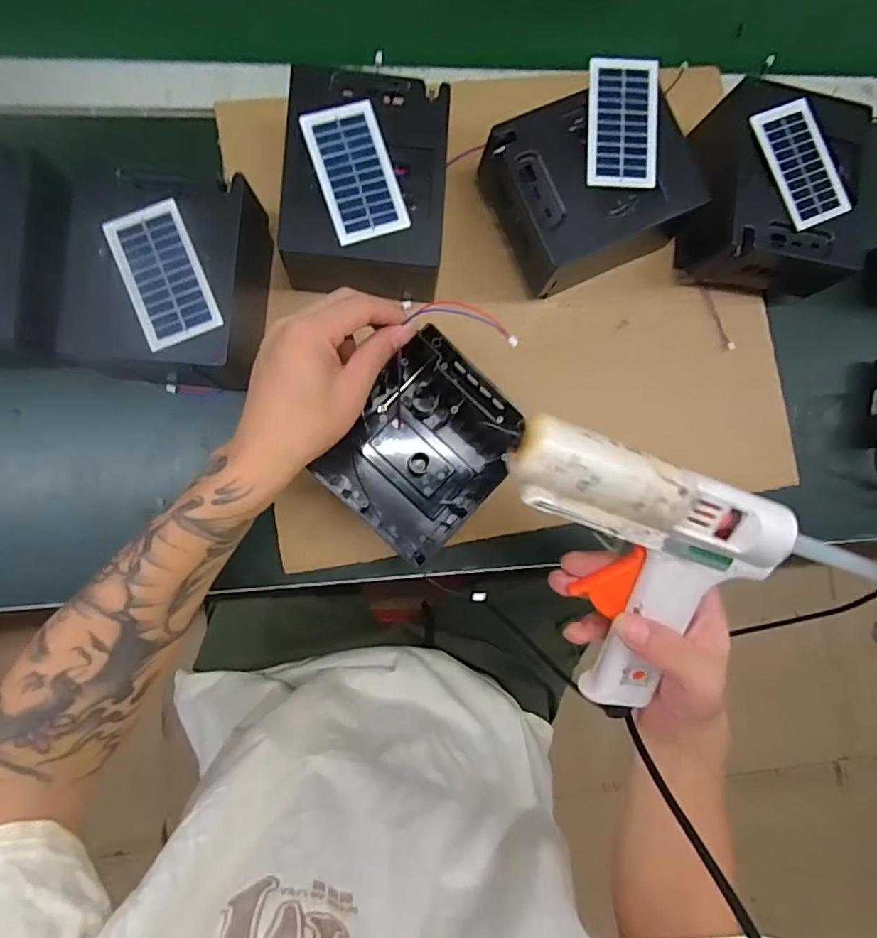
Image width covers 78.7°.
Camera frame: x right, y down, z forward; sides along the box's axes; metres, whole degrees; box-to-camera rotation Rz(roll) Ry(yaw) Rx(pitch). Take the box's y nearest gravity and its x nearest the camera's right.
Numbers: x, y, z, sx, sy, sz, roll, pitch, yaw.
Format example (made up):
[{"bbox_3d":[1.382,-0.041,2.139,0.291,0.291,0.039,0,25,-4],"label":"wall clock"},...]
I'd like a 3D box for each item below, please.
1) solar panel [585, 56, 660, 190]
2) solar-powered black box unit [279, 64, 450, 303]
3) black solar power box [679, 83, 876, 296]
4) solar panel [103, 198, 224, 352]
[{"bbox_3d":[0.139,-0.260,0.402,0.053,0.009,0.091,1,89,-7],"label":"solar panel"},{"bbox_3d":[-0.054,-0.209,0.415,0.117,0.077,0.150,5,87,-5],"label":"solar-powered black box unit"},{"bbox_3d":[0.276,-0.228,0.451,0.130,0.081,0.139,1,86,-6],"label":"black solar power box"},{"bbox_3d":[-0.187,-0.132,0.363,0.050,0.004,0.093,-22,89,-6],"label":"solar panel"}]

